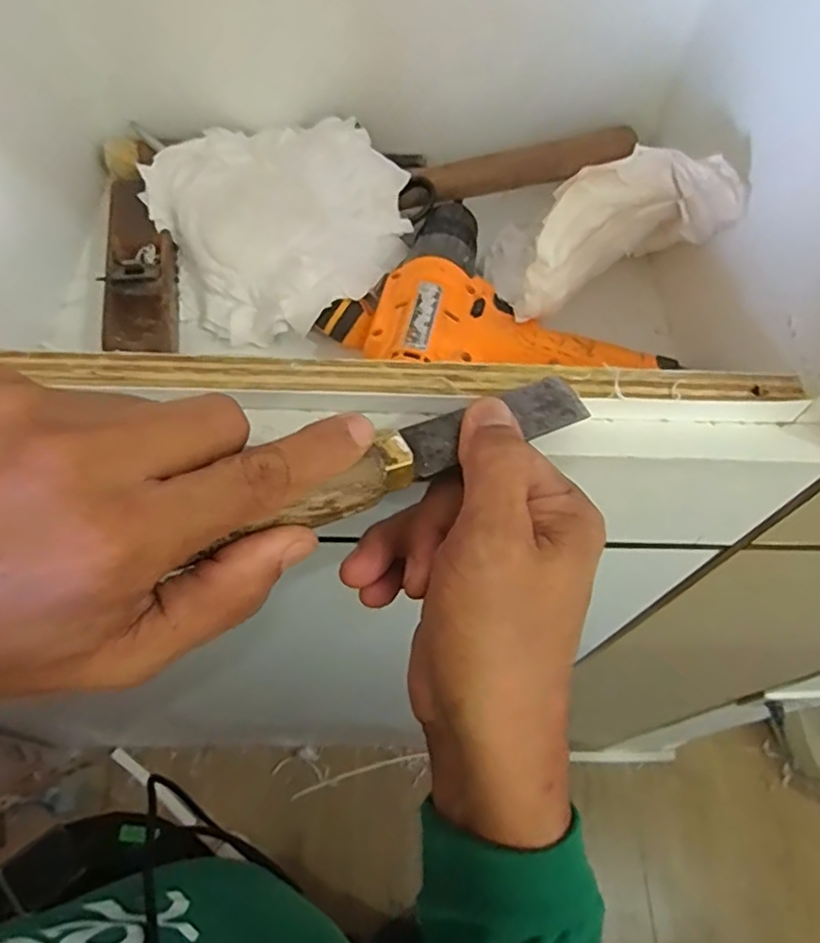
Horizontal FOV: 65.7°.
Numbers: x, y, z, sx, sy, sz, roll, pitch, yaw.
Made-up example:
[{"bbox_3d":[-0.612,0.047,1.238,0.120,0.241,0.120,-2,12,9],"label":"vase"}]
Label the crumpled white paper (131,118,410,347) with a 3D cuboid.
[{"bbox_3d":[-0.085,-0.167,0.427,0.159,0.045,0.174,-19,64,-13],"label":"crumpled white paper"}]

